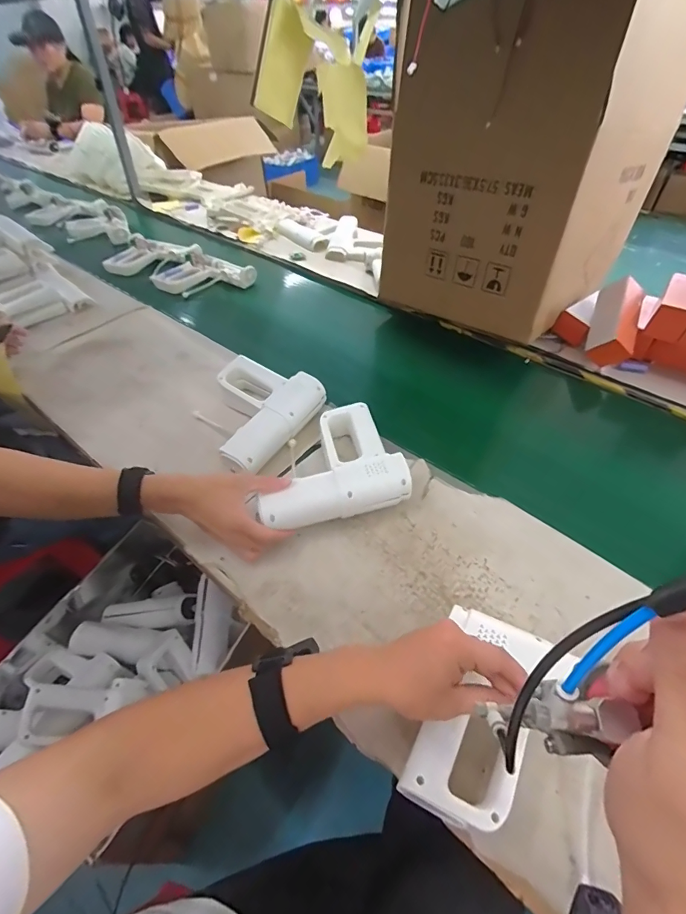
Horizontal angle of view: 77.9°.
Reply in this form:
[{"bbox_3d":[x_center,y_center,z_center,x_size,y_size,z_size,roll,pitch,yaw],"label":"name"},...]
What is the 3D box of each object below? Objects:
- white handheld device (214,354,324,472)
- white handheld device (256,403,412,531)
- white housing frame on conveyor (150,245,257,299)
[{"bbox_3d":[-0.154,-0.087,0.729,0.190,0.071,0.233,28,53,24],"label":"white handheld device"},{"bbox_3d":[-0.027,0.012,0.632,0.209,0.065,0.185,-11,48,-9],"label":"white handheld device"},{"bbox_3d":[-0.371,-0.503,1.173,0.253,0.049,0.175,19,50,17],"label":"white housing frame on conveyor"}]

